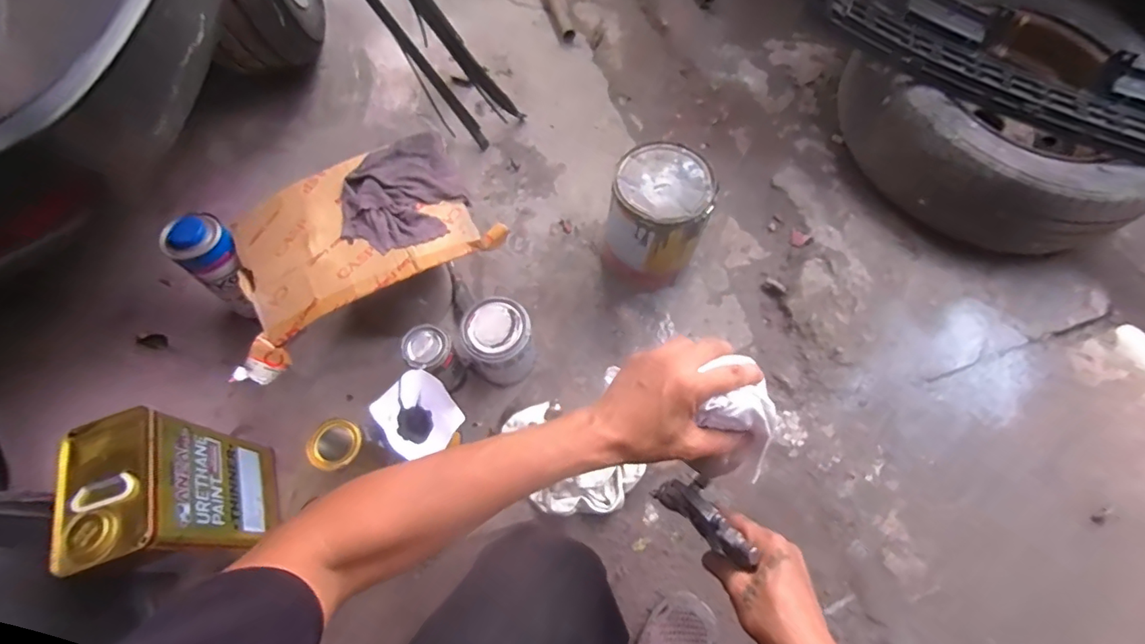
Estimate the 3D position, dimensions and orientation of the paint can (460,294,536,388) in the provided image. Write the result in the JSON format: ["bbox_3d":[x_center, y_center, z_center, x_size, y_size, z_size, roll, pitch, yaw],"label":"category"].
[{"bbox_3d":[-0.117,0.037,0.838,0.100,0.143,0.106,0,69,-1],"label":"paint can"}]

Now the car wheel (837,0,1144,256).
[{"bbox_3d":[0.797,-0.417,1.007,0.487,0.198,0.524,0,67,0],"label":"car wheel"}]

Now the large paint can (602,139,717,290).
[{"bbox_3d":[0.142,-0.172,0.893,0.150,0.224,0.164,0,67,0],"label":"large paint can"}]

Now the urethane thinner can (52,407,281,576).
[{"bbox_3d":[-0.517,0.226,0.690,0.119,0.268,0.160,-15,68,-7],"label":"urethane thinner can"}]

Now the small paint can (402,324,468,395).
[{"bbox_3d":[-0.214,0.063,0.819,0.086,0.133,0.070,37,72,14],"label":"small paint can"}]

